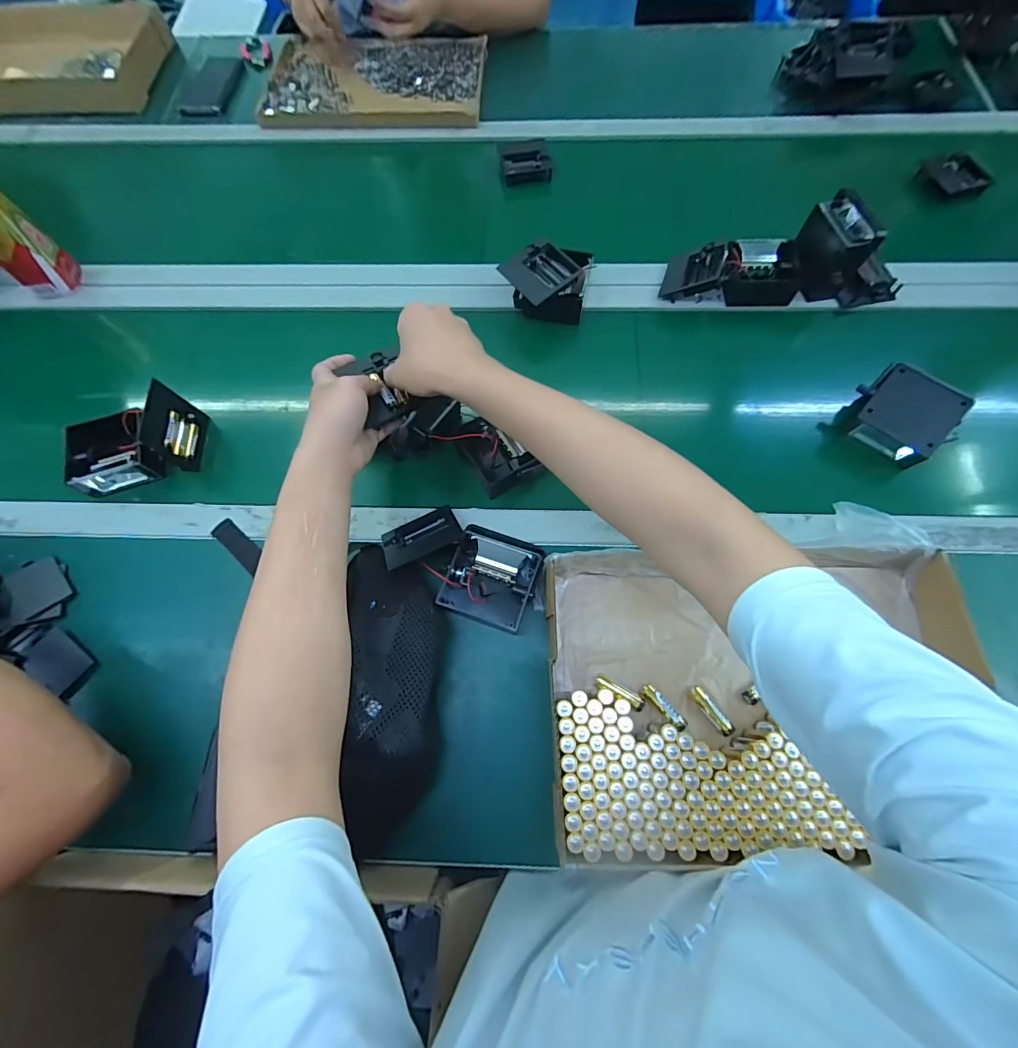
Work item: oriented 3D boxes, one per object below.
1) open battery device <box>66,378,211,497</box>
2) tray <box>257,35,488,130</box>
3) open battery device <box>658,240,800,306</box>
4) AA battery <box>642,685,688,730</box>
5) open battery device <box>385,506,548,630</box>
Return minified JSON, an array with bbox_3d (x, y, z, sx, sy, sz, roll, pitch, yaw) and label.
[{"bbox_3d":[-0.442,-0.097,0.522,0.140,0.075,0.084,-15,70,-4],"label":"open battery device"},{"bbox_3d":[-0.244,-0.823,0.818,0.396,0.028,0.251,3,70,2],"label":"tray"},{"bbox_3d":[0.297,-0.333,0.596,0.171,0.048,0.087,9,70,4],"label":"open battery device"},{"bbox_3d":[0.148,0.174,0.424,0.013,0.014,0.048,-38,74,-12],"label":"AA battery"},{"bbox_3d":[-0.053,0.038,0.463,0.168,0.049,0.098,23,72,9],"label":"open battery device"}]

